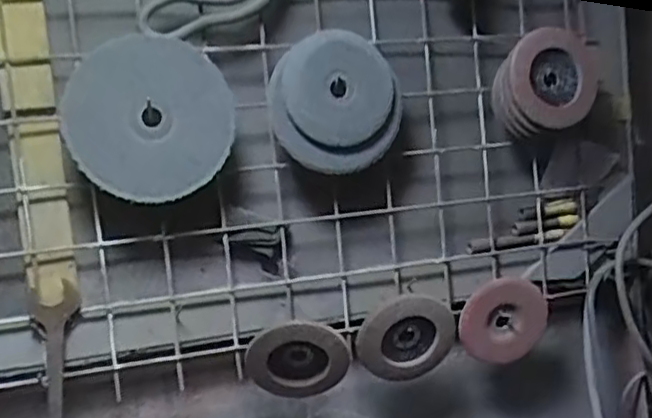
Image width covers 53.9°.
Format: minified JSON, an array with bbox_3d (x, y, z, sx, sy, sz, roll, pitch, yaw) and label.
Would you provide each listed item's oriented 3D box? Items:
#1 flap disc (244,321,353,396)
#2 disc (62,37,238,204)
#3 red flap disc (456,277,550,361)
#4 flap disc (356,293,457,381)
[{"bbox_3d":[-0.027,0.141,0.607,0.094,0.088,0.018,-27,31,13],"label":"flap disc"},{"bbox_3d":[-0.153,-0.080,0.557,0.140,0.132,0.017,-8,5,-15],"label":"disc"},{"bbox_3d":[0.183,0.115,0.663,0.102,0.089,0.015,15,13,-22],"label":"red flap disc"},{"bbox_3d":[0.079,0.127,0.628,0.095,0.099,0.011,1,27,-12],"label":"flap disc"}]

